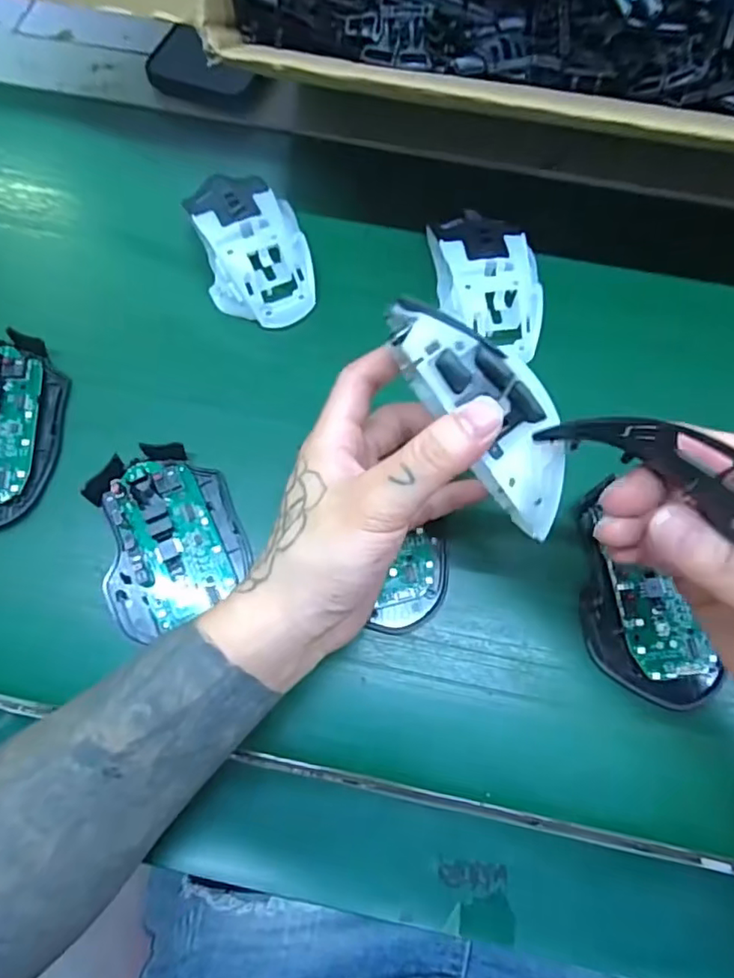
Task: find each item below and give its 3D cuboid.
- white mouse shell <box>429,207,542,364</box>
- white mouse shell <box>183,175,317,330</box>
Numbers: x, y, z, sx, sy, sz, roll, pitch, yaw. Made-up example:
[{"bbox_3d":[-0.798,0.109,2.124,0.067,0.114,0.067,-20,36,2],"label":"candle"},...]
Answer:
[{"bbox_3d":[0.076,-0.125,0.357,0.070,0.036,0.098,-10,73,-3],"label":"white mouse shell"},{"bbox_3d":[-0.070,-0.149,0.362,0.064,0.033,0.090,-15,73,-5],"label":"white mouse shell"}]

